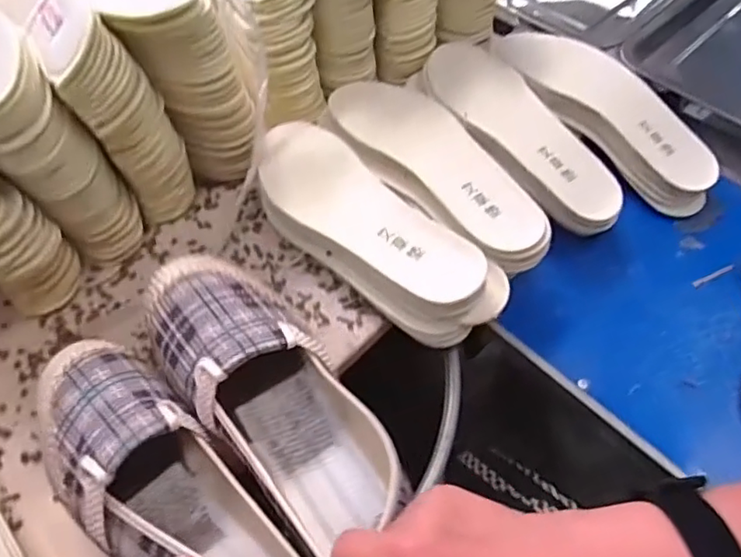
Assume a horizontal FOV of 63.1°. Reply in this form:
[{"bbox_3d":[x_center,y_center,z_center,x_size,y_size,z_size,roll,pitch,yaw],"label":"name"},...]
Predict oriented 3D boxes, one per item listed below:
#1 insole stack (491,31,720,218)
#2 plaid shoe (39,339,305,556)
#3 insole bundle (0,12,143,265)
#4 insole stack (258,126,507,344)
[{"bbox_3d":[0.241,-0.170,0.610,0.086,0.033,0.250,-36,75,-20],"label":"insole stack"},{"bbox_3d":[-0.120,0.129,0.351,0.076,0.078,0.243,-38,68,-21],"label":"plaid shoe"},{"bbox_3d":[-0.297,-0.132,0.511,0.086,0.209,0.217,-34,61,-19],"label":"insole bundle"},{"bbox_3d":[-0.003,-0.046,0.515,0.260,0.049,0.091,36,65,24],"label":"insole stack"}]

